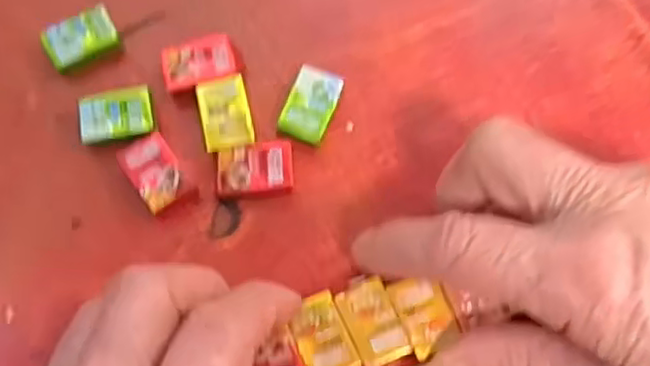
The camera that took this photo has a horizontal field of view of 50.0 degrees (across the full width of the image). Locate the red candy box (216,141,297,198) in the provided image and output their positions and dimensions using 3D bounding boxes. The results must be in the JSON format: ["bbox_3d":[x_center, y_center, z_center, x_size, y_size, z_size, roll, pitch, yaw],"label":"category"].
[{"bbox_3d":[-0.024,-0.004,0.241,0.026,0.009,0.018,-6,73,-1],"label":"red candy box"}]

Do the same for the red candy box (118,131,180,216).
[{"bbox_3d":[-0.058,-0.003,0.241,0.016,0.008,0.026,-33,75,-9],"label":"red candy box"}]

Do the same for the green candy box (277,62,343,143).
[{"bbox_3d":[-0.005,-0.027,0.248,0.016,0.009,0.026,21,74,7],"label":"green candy box"}]

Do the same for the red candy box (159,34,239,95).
[{"bbox_3d":[-0.045,-0.043,0.253,0.026,0.009,0.019,-13,73,-3],"label":"red candy box"}]

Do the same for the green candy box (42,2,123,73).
[{"bbox_3d":[-0.089,-0.052,0.257,0.026,0.010,0.018,-30,75,-8],"label":"green candy box"}]

